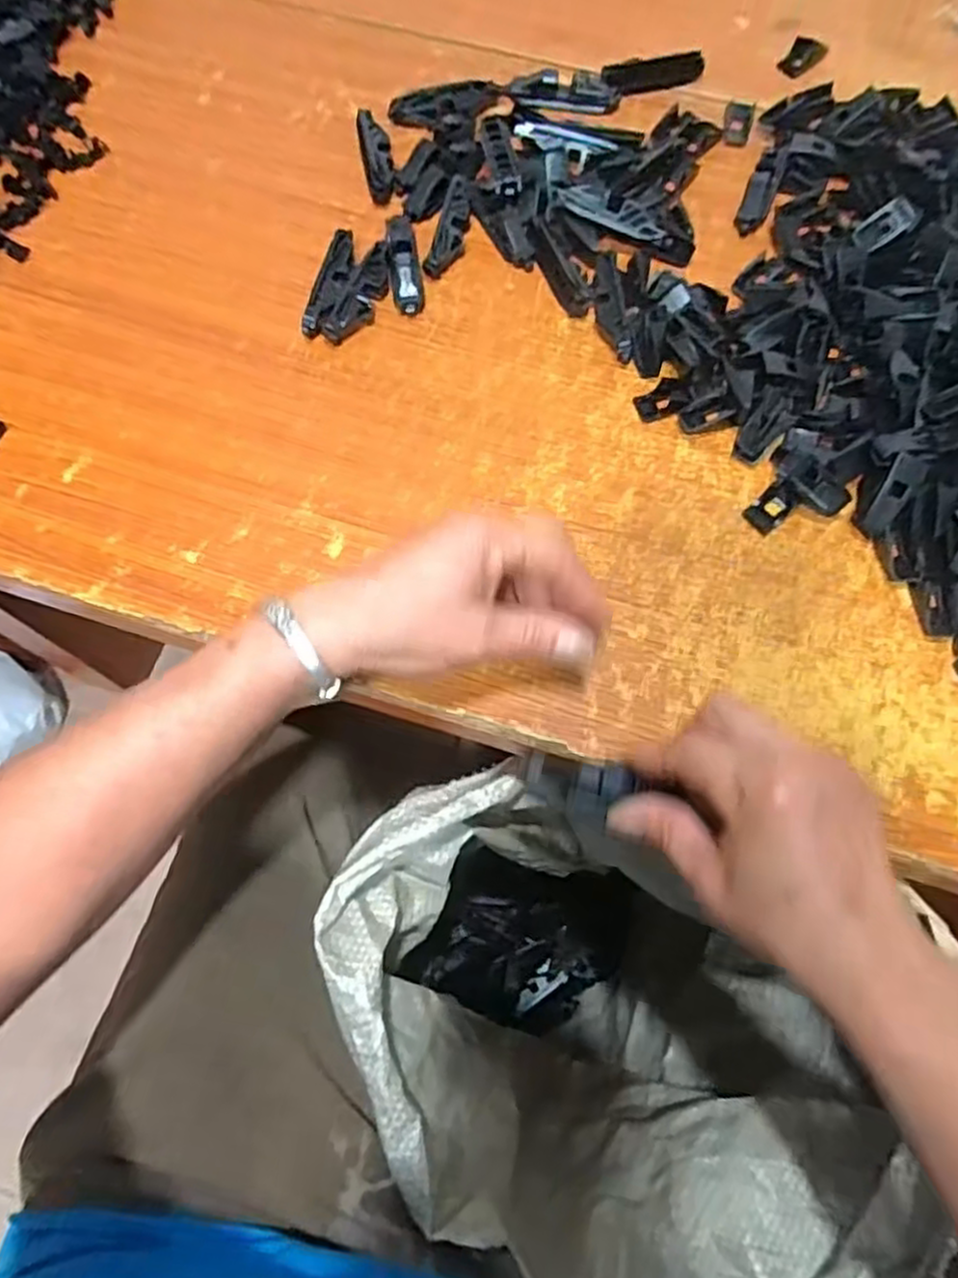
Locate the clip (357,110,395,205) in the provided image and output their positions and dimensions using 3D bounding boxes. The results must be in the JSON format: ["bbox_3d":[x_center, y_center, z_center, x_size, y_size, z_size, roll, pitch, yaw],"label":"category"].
[{"bbox_3d":[-0.069,-0.326,0.495,0.019,0.014,0.062,-7,70,-4],"label":"clip"}]

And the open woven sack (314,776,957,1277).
[{"bbox_3d":[0.068,0.301,0.612,0.334,0.498,0.261,15,70,5],"label":"open woven sack"}]

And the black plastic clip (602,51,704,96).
[{"bbox_3d":[0.127,-0.407,0.530,0.076,0.012,0.021,-17,71,-7],"label":"black plastic clip"}]

